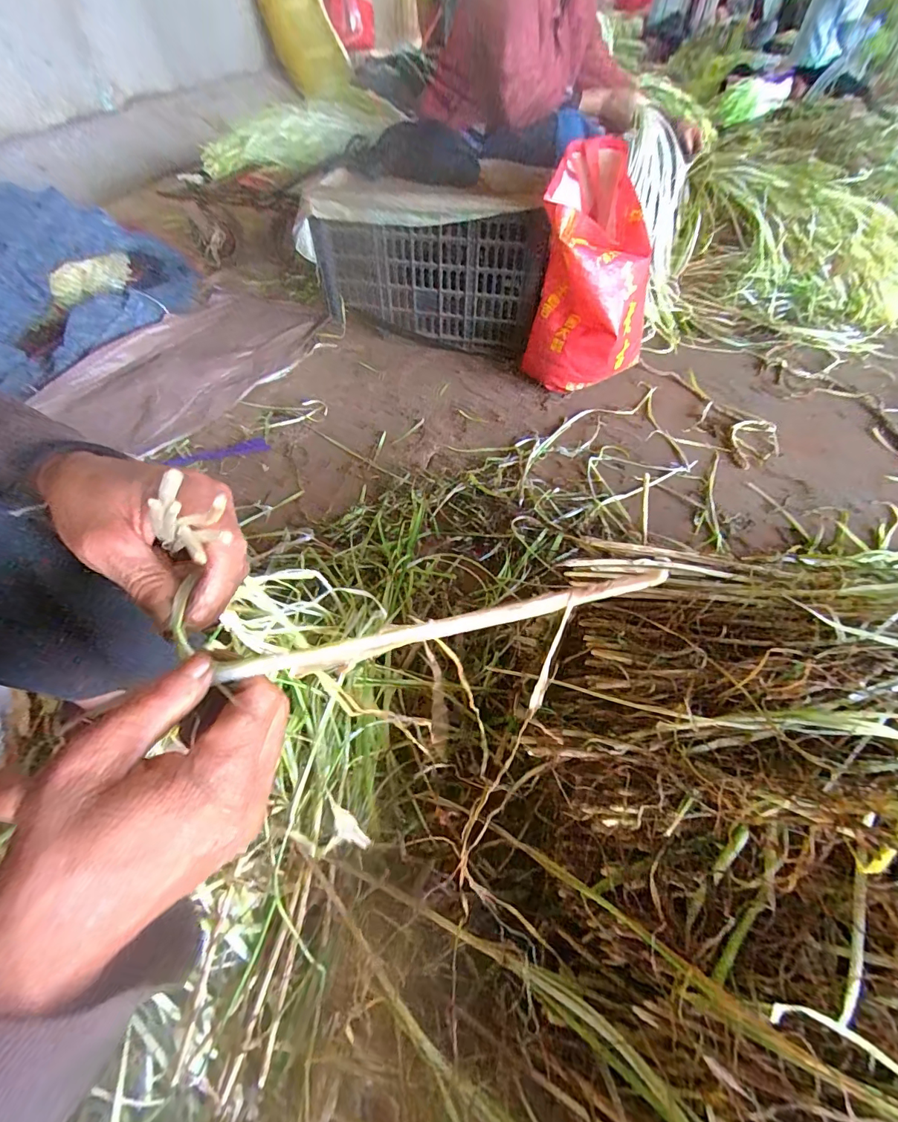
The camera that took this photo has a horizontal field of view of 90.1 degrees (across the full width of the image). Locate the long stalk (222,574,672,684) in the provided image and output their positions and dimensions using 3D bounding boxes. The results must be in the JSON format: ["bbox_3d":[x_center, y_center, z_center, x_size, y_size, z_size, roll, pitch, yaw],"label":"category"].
[{"bbox_3d":[0.007,0.028,0.208,0.213,0.012,0.011,-11,54,-13],"label":"long stalk"}]

